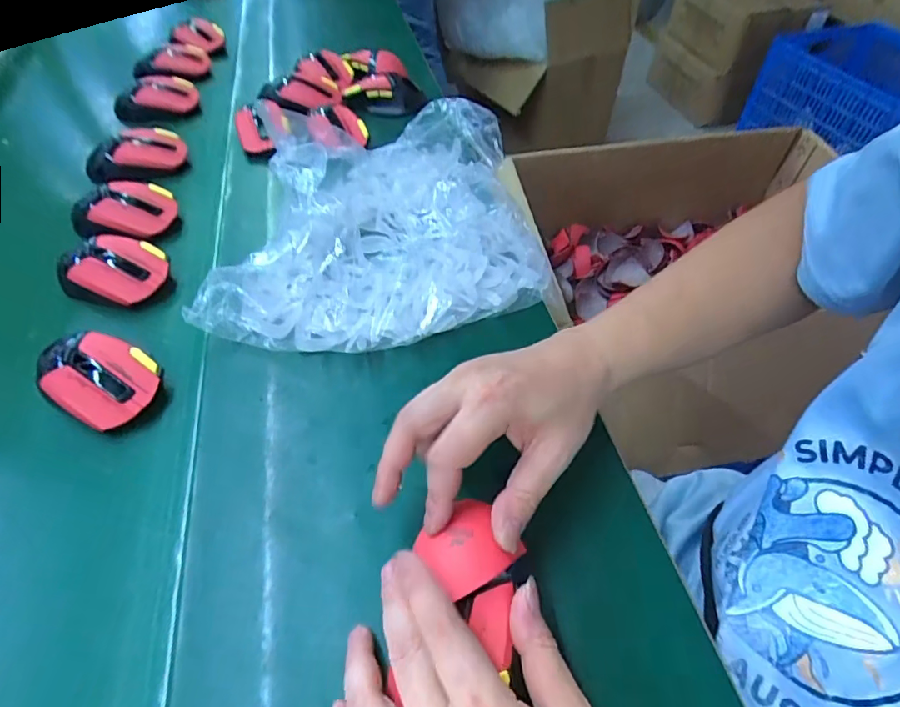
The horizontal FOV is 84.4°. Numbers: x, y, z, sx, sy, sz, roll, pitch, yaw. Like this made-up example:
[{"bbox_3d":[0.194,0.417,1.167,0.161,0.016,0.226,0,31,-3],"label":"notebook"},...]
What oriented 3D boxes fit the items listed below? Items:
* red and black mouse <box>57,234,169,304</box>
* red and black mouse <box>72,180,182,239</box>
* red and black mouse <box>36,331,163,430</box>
[{"bbox_3d":[-0.325,-0.081,0.483,0.109,0.043,0.065,23,54,17],"label":"red and black mouse"},{"bbox_3d":[-0.355,-0.152,0.546,0.111,0.043,0.069,2,51,2],"label":"red and black mouse"},{"bbox_3d":[-0.277,0.021,0.392,0.095,0.037,0.062,23,54,17],"label":"red and black mouse"}]

